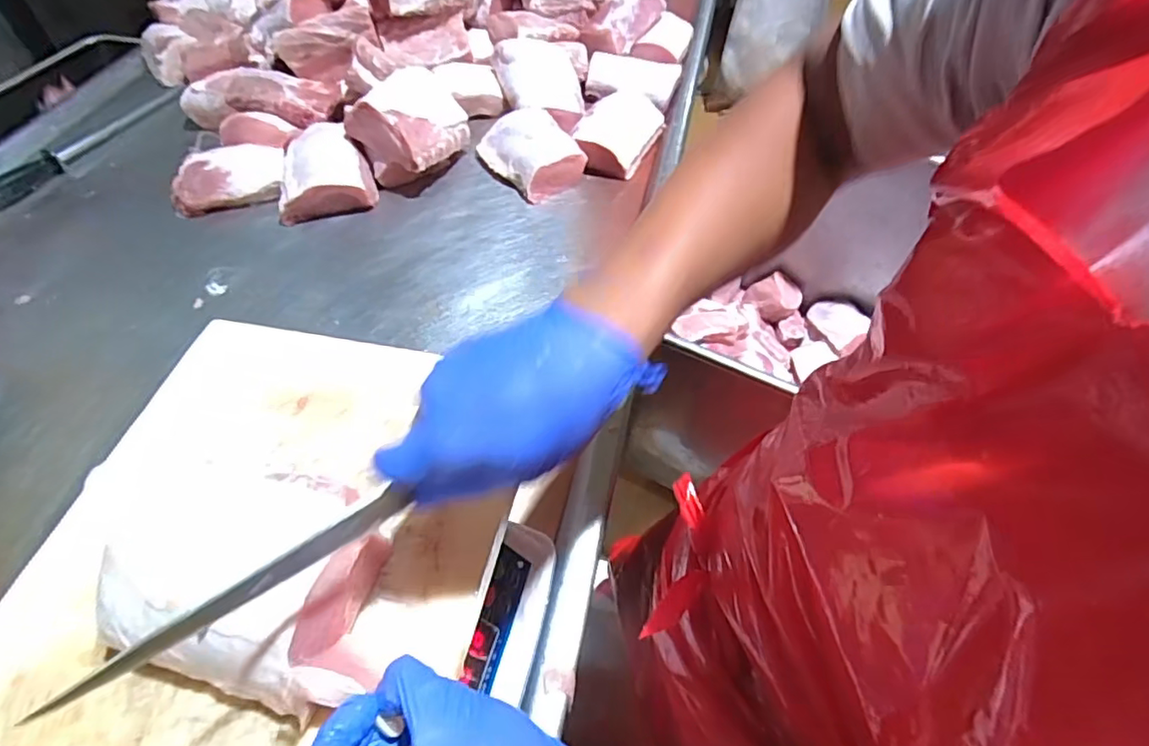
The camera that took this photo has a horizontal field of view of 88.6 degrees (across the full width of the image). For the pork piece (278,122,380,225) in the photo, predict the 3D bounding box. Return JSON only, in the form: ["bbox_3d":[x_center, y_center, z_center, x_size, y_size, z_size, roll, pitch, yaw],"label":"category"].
[{"bbox_3d":[-0.394,-0.316,0.918,0.145,0.069,0.162,-16,54,-10],"label":"pork piece"}]

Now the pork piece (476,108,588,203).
[{"bbox_3d":[-0.068,-0.350,0.932,0.124,0.059,0.167,-25,56,-16],"label":"pork piece"}]

